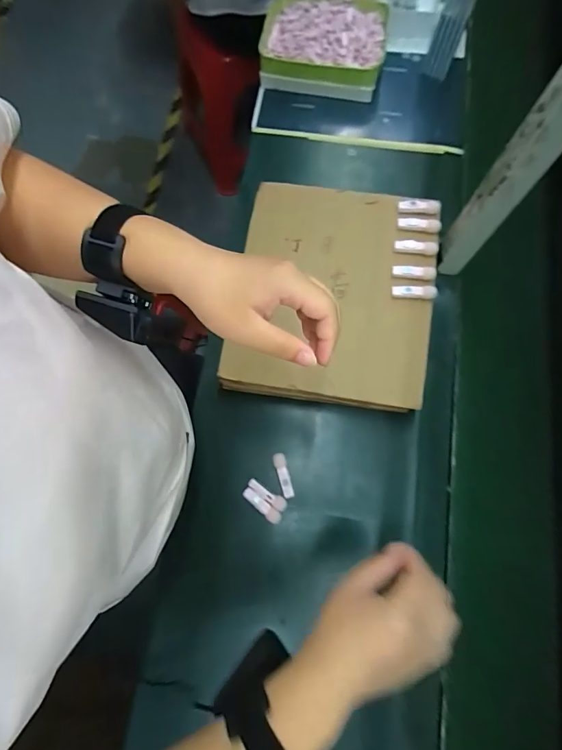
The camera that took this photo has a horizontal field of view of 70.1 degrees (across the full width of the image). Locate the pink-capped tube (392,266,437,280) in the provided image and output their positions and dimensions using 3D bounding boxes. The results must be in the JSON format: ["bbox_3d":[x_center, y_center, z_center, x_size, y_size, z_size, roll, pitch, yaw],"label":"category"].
[{"bbox_3d":[0.202,-0.154,0.603,0.066,0.009,0.019,3,76,0],"label":"pink-capped tube"}]

